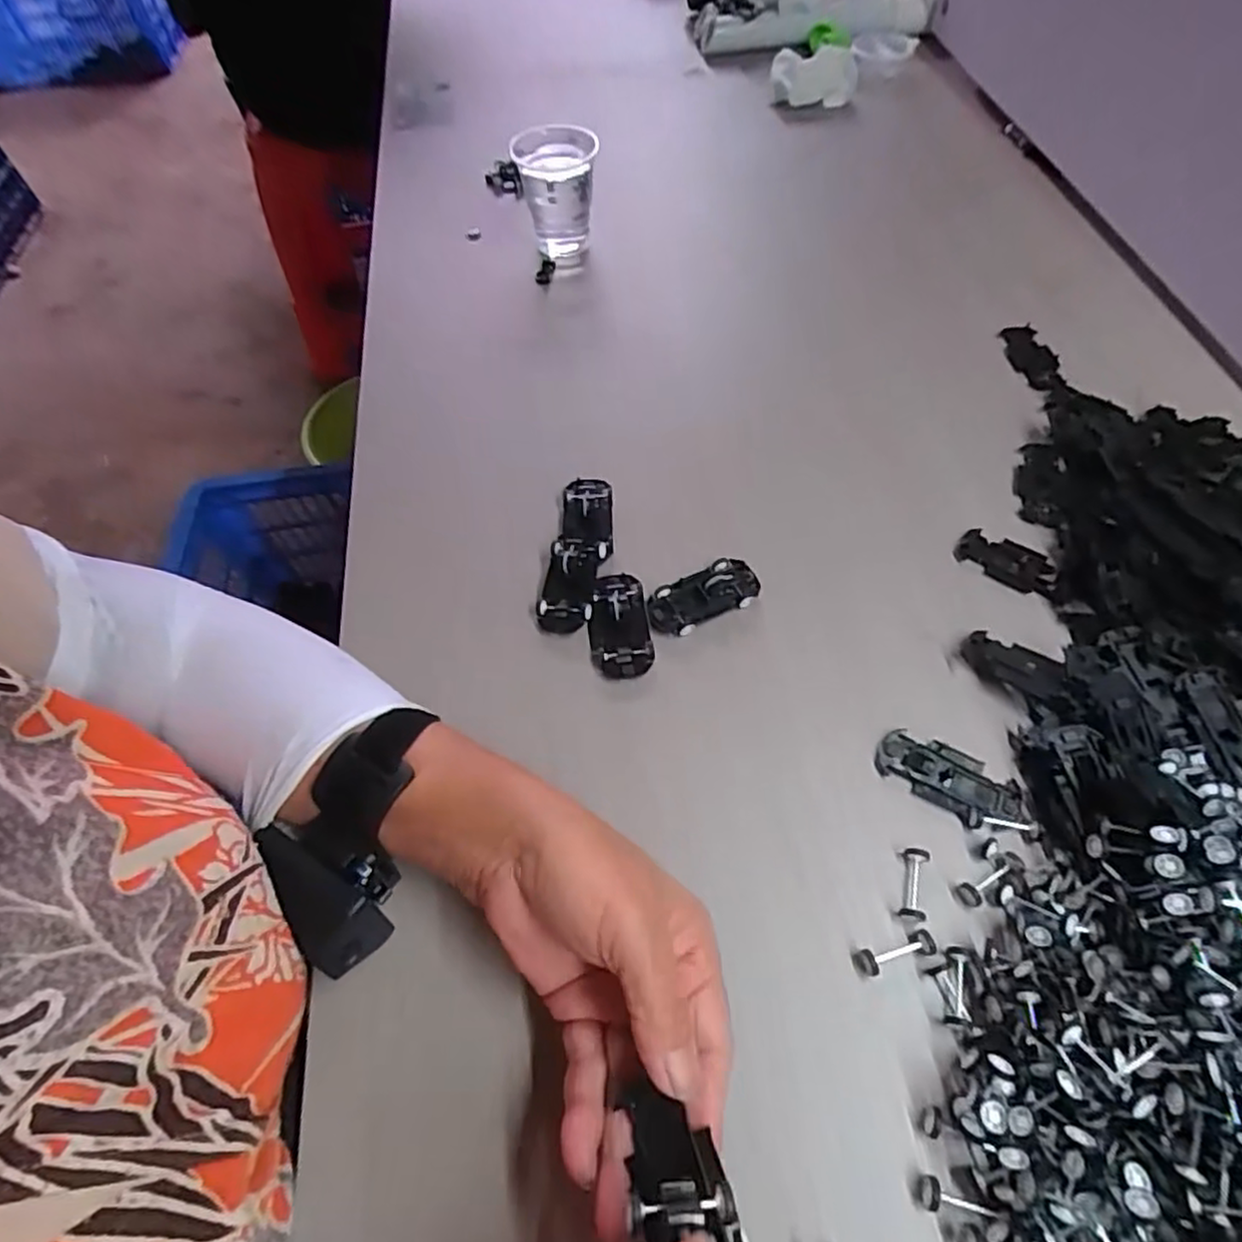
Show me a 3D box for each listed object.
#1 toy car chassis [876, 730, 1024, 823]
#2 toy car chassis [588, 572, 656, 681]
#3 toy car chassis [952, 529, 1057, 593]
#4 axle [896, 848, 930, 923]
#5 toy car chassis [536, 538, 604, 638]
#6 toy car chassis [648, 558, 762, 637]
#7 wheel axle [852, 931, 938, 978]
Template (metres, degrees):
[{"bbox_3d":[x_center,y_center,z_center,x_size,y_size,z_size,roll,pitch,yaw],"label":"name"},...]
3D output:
[{"bbox_3d":[0.159,0.076,0.331,0.066,0.004,0.029,27,64,15],"label":"toy car chassis"},{"bbox_3d":[-0.001,0.001,0.377,0.033,0.012,0.064,-7,61,-3],"label":"toy car chassis"},{"bbox_3d":[0.225,-0.035,0.400,0.053,0.006,0.030,35,67,18],"label":"toy car chassis"},{"bbox_3d":[0.130,0.117,0.305,0.010,0.008,0.031,16,62,9],"label":"axle"},{"bbox_3d":[-0.029,-0.021,0.386,0.030,0.019,0.053,10,61,6],"label":"toy car chassis"},{"bbox_3d":[0.046,-0.014,0.385,0.064,0.015,0.029,-24,63,-12],"label":"toy car chassis"},{"bbox_3d":[0.117,0.142,0.292,0.034,0.008,0.010,-14,61,-7],"label":"wheel axle"}]

